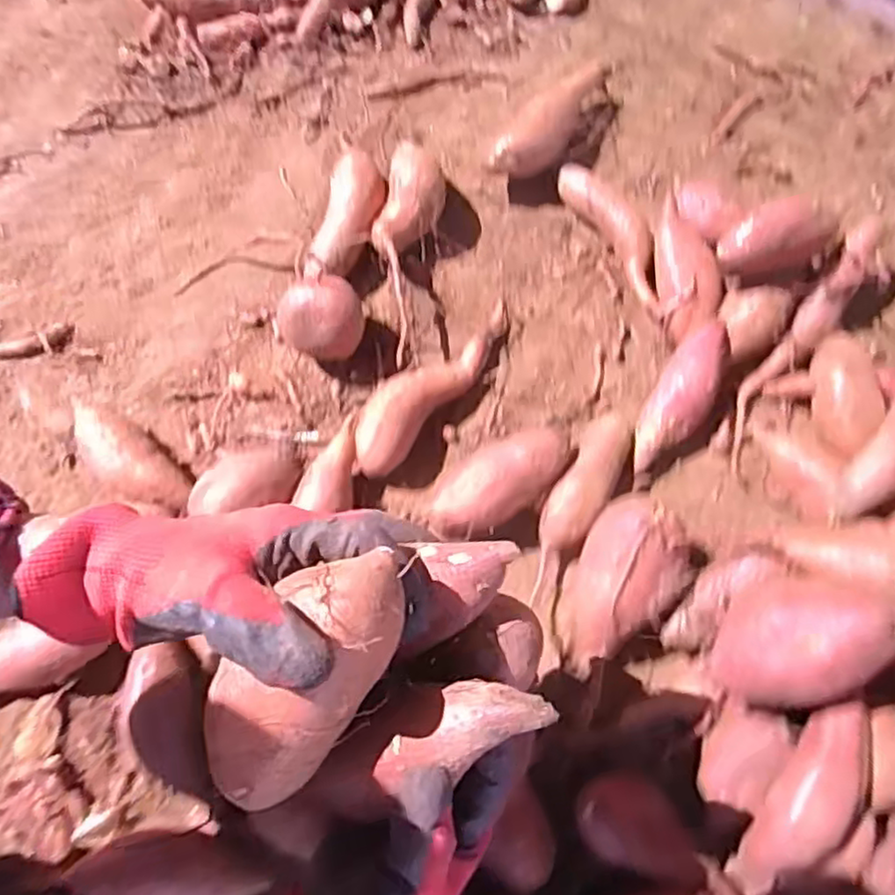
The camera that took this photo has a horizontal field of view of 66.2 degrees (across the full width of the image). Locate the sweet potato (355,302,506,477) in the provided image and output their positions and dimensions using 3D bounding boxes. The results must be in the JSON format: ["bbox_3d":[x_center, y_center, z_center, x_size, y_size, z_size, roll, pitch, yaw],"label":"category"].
[{"bbox_3d":[-0.015,-0.057,0.590,0.058,0.040,0.191,40,77,10],"label":"sweet potato"}]

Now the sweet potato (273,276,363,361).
[{"bbox_3d":[-0.104,-0.104,0.588,0.064,0.063,0.060,0,72,0],"label":"sweet potato"}]

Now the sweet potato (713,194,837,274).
[{"bbox_3d":[0.281,-0.179,0.582,0.113,0.058,0.047,-12,73,-4],"label":"sweet potato"}]

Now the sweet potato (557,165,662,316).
[{"bbox_3d":[0.163,-0.196,0.634,0.050,0.038,0.161,-29,76,-9],"label":"sweet potato"}]

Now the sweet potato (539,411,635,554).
[{"bbox_3d":[0.114,0.029,0.565,0.047,0.044,0.126,27,75,7],"label":"sweet potato"}]

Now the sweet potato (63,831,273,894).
[{"bbox_3d":[-0.193,0.300,0.483,0.131,0.037,0.051,2,73,0],"label":"sweet potato"}]

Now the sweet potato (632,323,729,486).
[{"bbox_3d":[0.195,-0.038,0.586,0.048,0.041,0.153,34,76,9],"label":"sweet potato"}]

